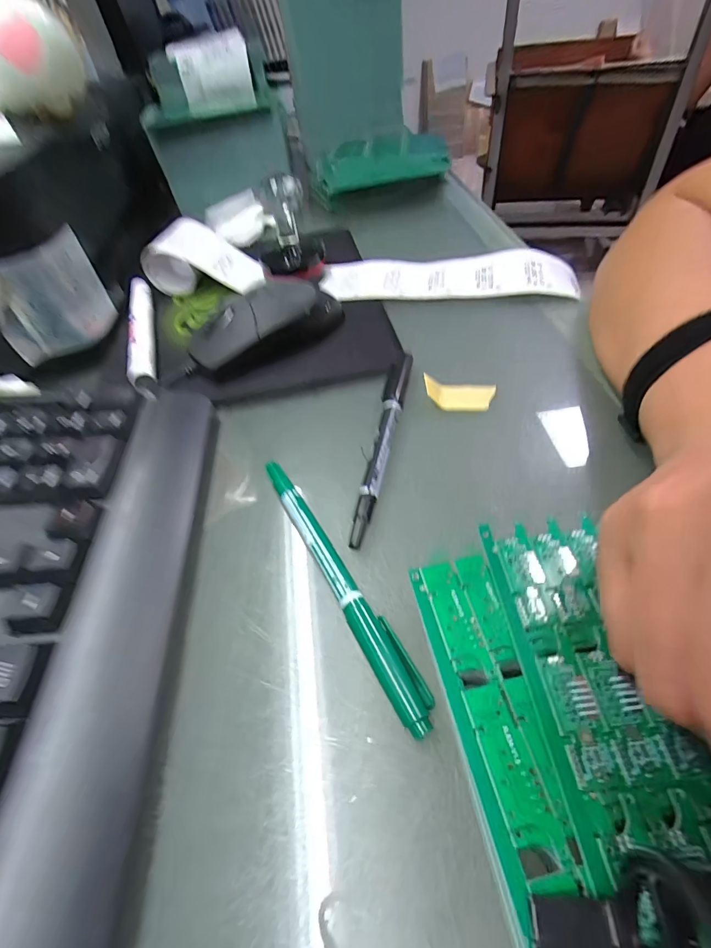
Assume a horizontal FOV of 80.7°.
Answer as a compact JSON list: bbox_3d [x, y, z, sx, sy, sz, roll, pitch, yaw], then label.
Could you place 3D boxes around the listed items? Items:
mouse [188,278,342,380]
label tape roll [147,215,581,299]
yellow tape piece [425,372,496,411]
[{"bbox_3d":[-0.055,-0.107,0.289,0.116,0.038,0.053,-38,55,-24],"label":"mouse"},{"bbox_3d":[-0.004,-0.174,0.344,0.344,0.032,0.056,8,48,8],"label":"label tape roll"},{"bbox_3d":[0.062,-0.048,0.249,0.041,0.007,0.022,2,49,9],"label":"yellow tape piece"}]

